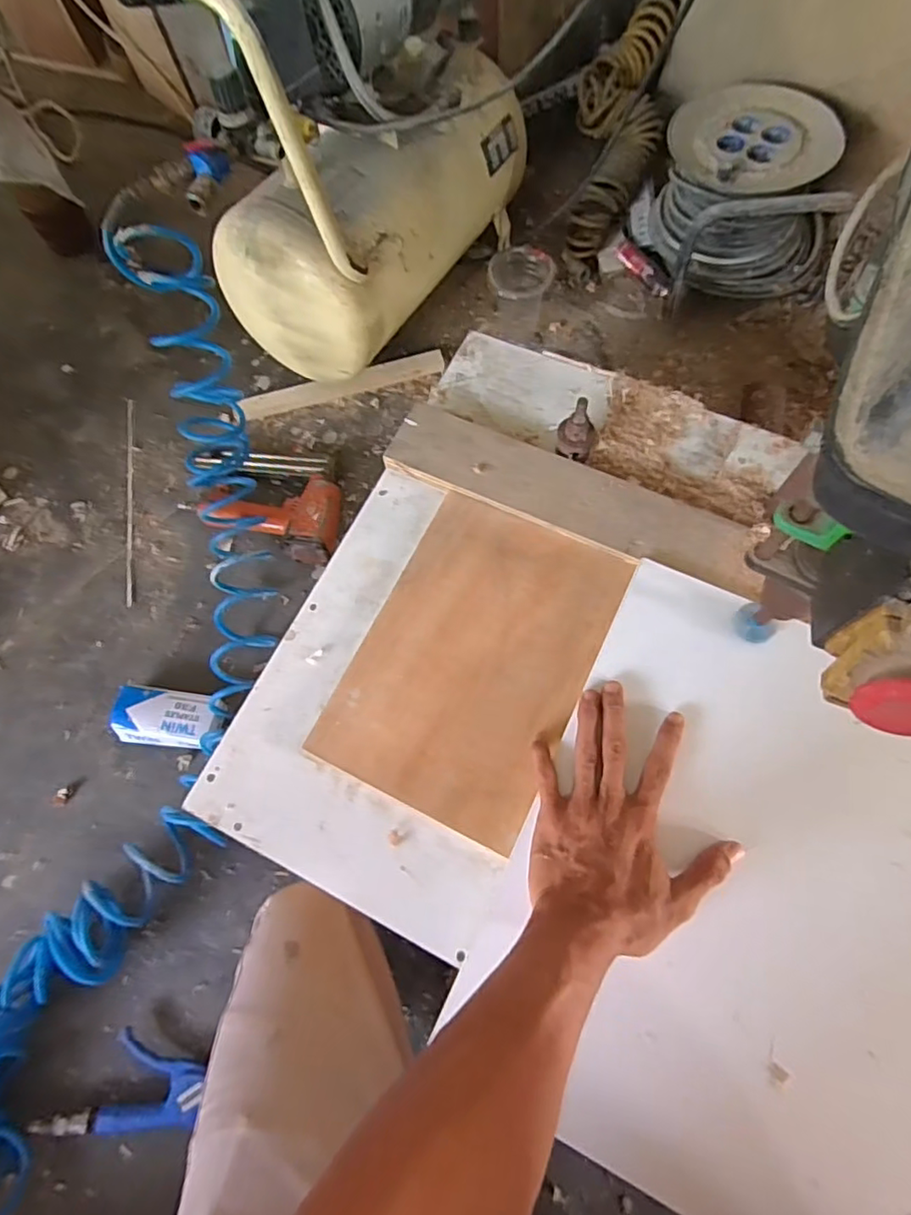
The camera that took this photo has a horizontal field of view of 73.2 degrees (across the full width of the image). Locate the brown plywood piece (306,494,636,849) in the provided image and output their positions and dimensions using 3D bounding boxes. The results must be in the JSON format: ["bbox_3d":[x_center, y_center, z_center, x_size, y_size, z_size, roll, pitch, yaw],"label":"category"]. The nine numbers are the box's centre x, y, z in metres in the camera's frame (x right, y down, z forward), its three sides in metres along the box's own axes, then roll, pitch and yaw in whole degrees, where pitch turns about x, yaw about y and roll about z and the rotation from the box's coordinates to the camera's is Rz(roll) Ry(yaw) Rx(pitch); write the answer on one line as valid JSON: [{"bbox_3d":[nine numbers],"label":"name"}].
[{"bbox_3d":[0.017,0.042,0.543,0.192,0.010,0.273,25,75,11],"label":"brown plywood piece"}]

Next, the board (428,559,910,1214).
[{"bbox_3d":[0.243,0.209,0.434,0.382,0.024,0.391,26,74,11],"label":"board"}]

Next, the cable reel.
[{"bbox_3d":[0.405,-0.589,0.890,0.204,0.178,0.278,-2,70,3],"label":"cable reel"}]

